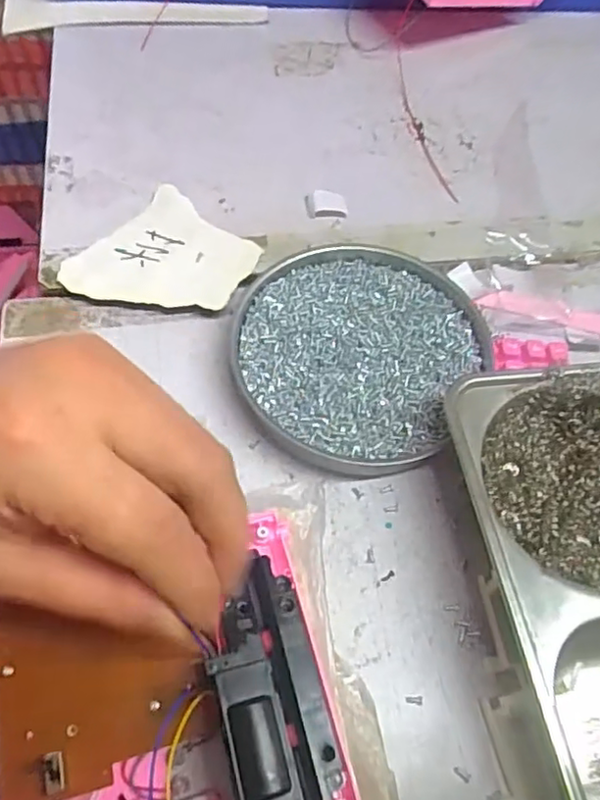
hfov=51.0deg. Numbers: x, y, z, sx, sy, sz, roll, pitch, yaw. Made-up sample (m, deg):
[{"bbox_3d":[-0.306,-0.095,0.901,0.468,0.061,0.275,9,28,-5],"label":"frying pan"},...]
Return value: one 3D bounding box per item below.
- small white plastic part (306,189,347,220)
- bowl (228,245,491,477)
[{"bbox_3d":[0.016,-0.124,0.399,0.025,0.006,0.020,-4,60,-6],"label":"small white plastic part"},{"bbox_3d":[0.030,-0.028,0.342,0.125,0.017,0.130,2,60,-3],"label":"bowl"}]

